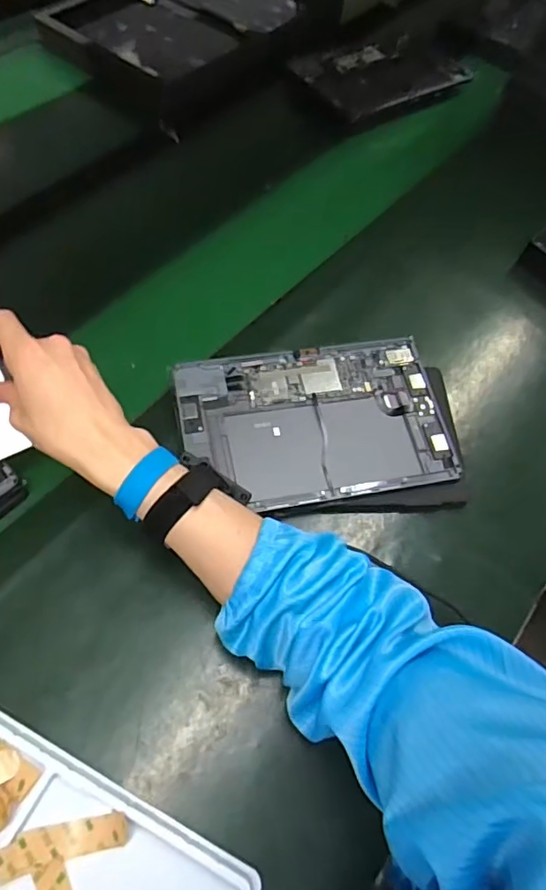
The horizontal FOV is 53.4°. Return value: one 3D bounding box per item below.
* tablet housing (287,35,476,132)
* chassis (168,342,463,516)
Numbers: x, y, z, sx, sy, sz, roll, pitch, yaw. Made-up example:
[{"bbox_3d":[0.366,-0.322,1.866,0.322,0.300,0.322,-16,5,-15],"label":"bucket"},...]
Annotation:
[{"bbox_3d":[0.178,-0.595,0.870,0.291,0.032,0.170,-33,67,-20],"label":"tablet housing"},{"bbox_3d":[0.043,-0.025,0.537,0.254,0.009,0.166,-8,65,-11],"label":"chassis"}]

